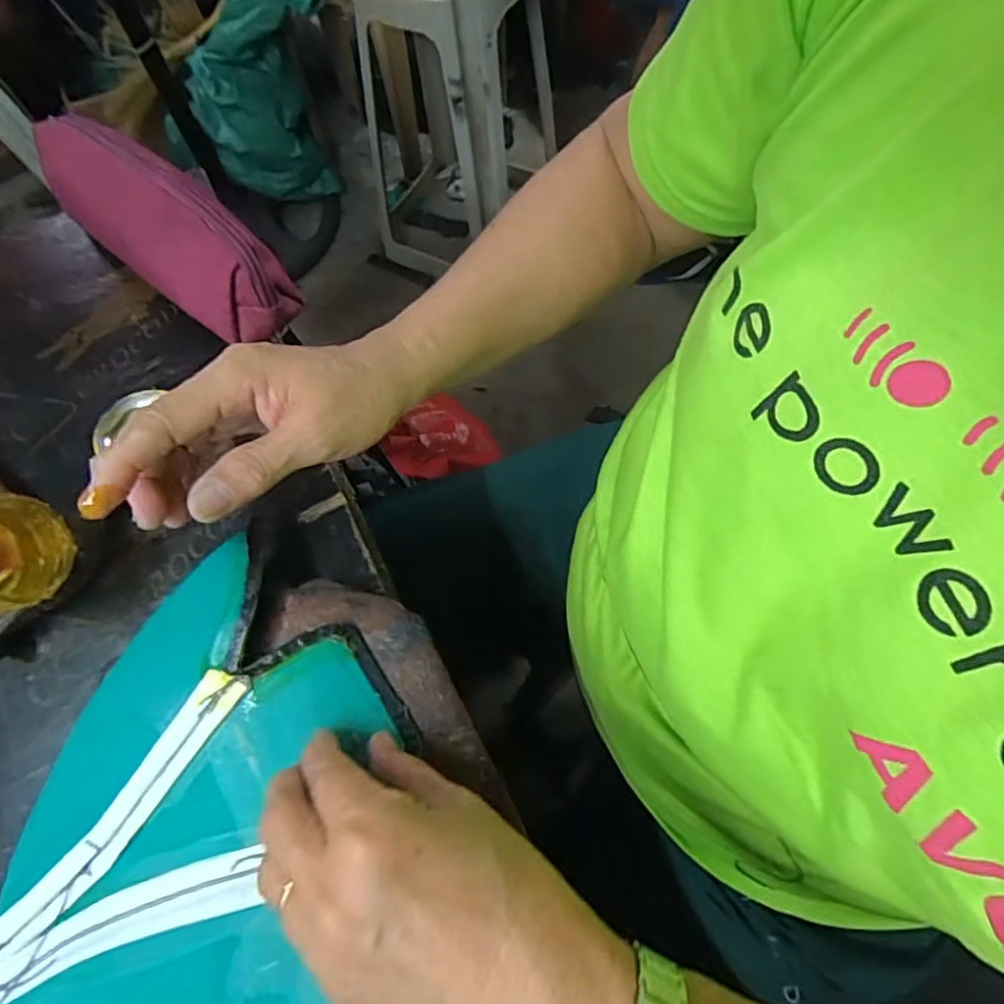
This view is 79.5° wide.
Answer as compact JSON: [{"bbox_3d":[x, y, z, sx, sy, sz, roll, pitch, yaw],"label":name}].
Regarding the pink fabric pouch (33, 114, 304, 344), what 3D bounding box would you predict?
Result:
[{"bbox_3d":[-0.238,-0.192,0.411,0.210,0.072,0.060,34,72,16],"label":"pink fabric pouch"}]

